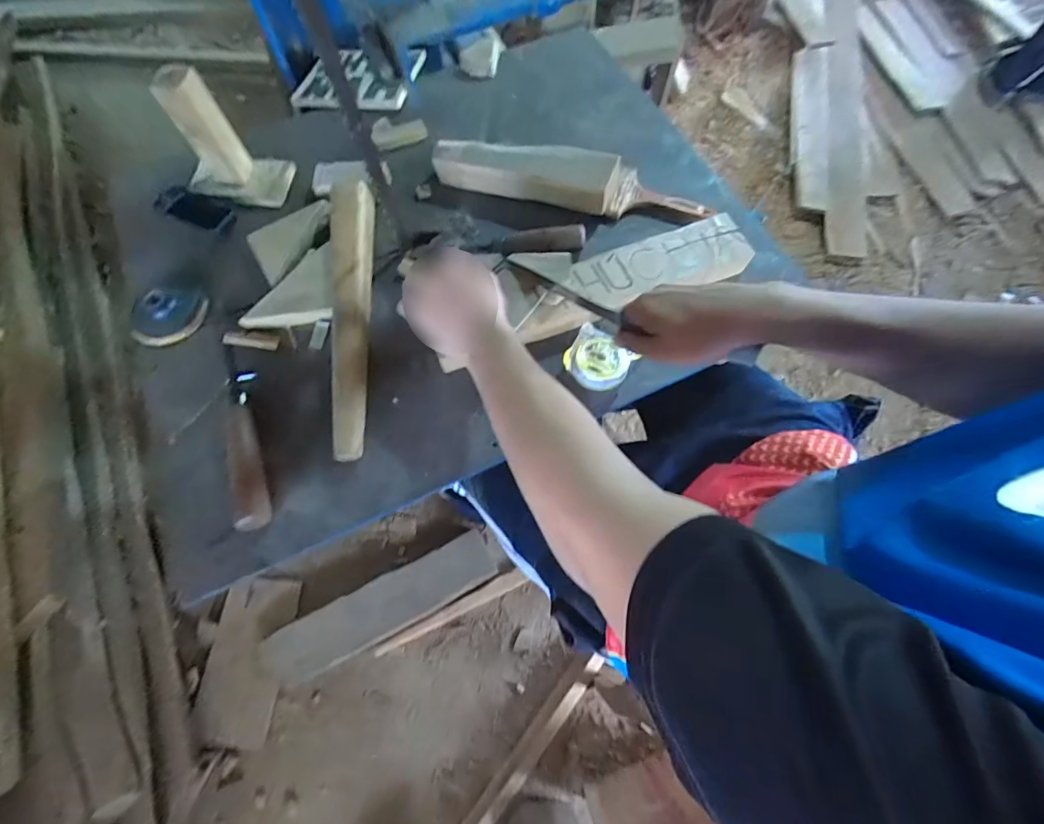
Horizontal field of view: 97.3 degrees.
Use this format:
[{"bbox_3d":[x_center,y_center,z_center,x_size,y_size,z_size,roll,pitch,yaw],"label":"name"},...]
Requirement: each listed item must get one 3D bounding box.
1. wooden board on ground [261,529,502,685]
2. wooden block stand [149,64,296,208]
[{"bbox_3d":[-0.323,0.465,1.111,0.584,0.027,0.130,-26,69,-9],"label":"wooden board on ground"},{"bbox_3d":[-0.391,-0.348,0.594,0.117,0.143,0.070,-2,67,1],"label":"wooden block stand"}]

